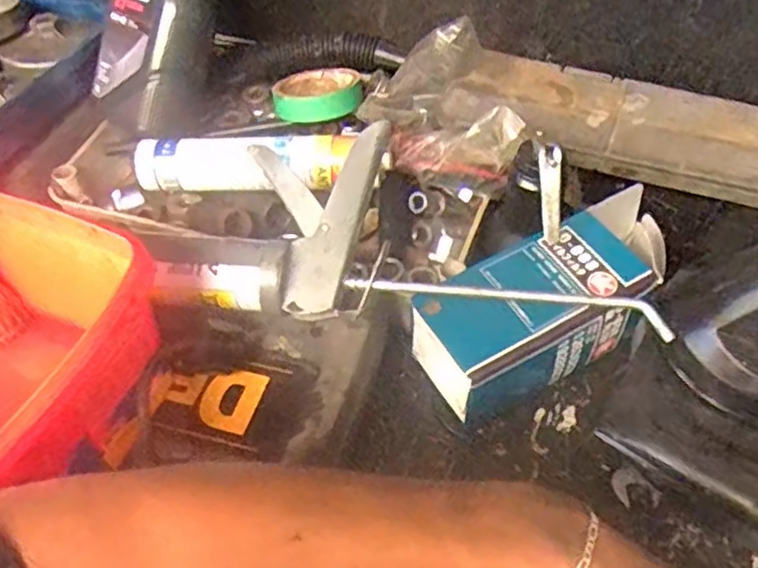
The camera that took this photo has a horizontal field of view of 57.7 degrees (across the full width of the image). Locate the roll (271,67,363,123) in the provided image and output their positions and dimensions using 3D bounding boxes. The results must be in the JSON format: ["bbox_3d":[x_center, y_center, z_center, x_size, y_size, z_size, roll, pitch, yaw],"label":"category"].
[{"bbox_3d":[-0.060,-0.188,0.683,0.086,0.023,0.066,-6,52,-1],"label":"roll"}]

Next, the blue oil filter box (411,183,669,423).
[{"bbox_3d":[0.146,0.012,0.547,0.228,0.089,0.091,-28,55,-17],"label":"blue oil filter box"}]

